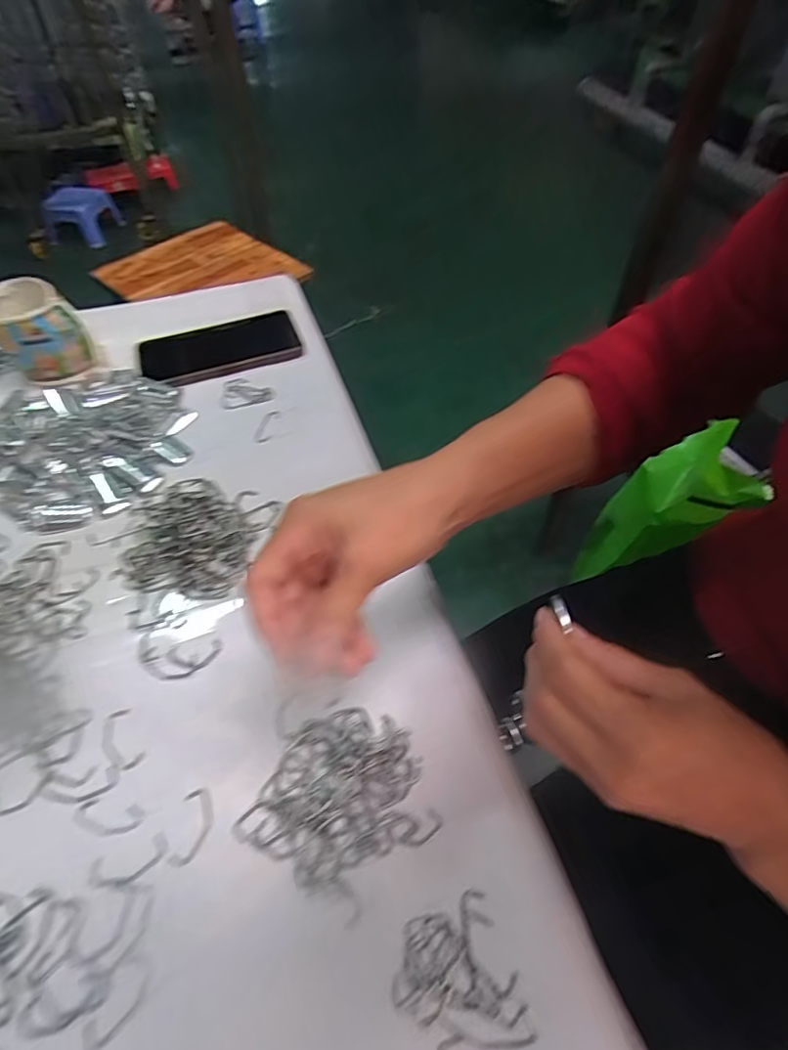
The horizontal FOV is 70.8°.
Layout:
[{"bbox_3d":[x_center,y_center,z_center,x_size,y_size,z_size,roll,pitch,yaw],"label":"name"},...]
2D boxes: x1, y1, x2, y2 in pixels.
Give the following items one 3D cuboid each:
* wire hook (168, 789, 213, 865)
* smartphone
[{"bbox_3d":[-0.114,0.171,0.317,0.020,0.004,0.039,0,52,1],"label":"wire hook"},{"bbox_3d":[-0.182,-0.186,0.586,0.159,0.012,0.082,-16,54,-11],"label":"smartphone"}]

